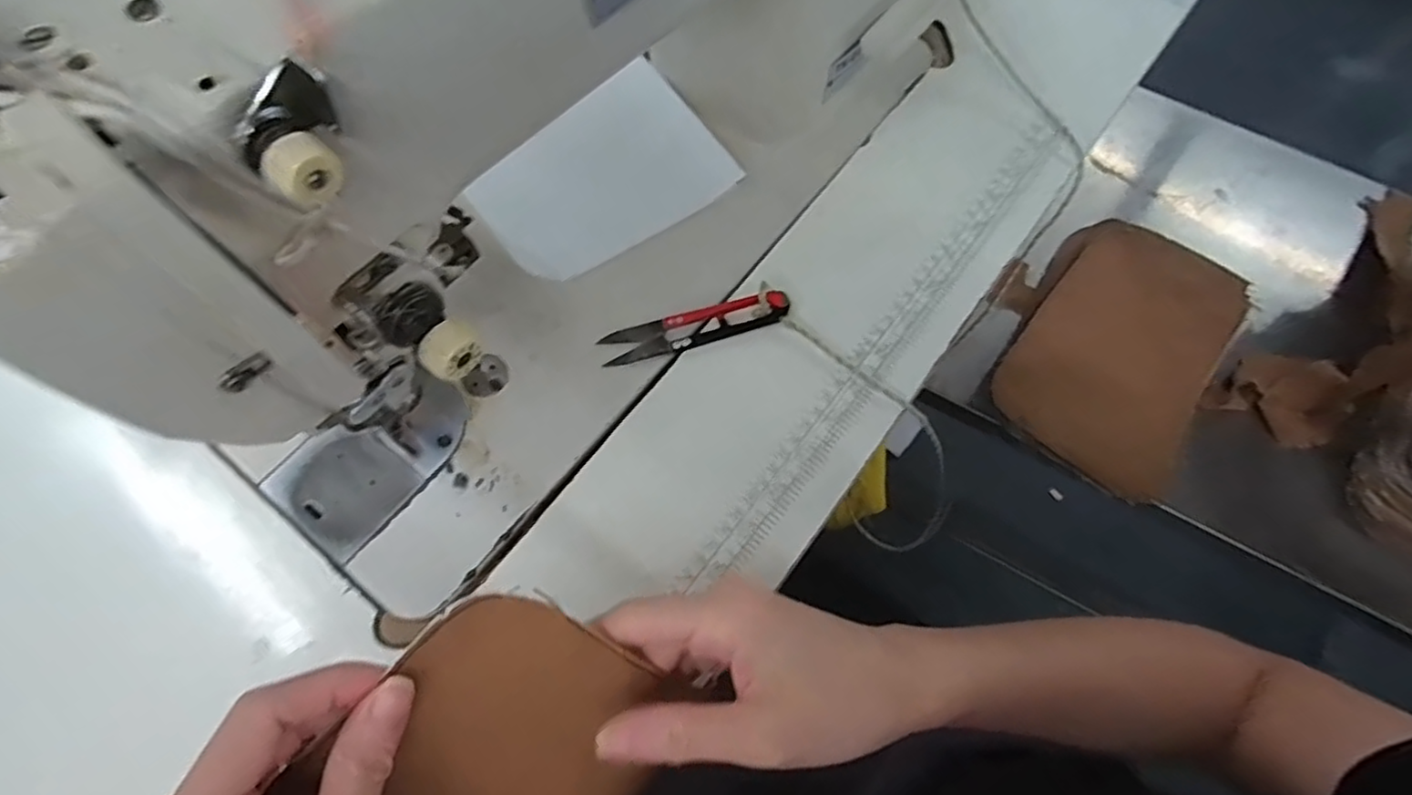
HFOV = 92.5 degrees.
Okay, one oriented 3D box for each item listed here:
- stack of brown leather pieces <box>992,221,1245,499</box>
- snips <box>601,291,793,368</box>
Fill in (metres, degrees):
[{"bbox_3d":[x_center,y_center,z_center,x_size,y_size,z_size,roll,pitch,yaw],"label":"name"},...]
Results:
[{"bbox_3d":[0.374,-0.047,0.610,0.170,0.064,0.253,33,72,11],"label":"stack of brown leather pieces"},{"bbox_3d":[-0.005,-0.038,0.365,0.101,0.010,0.022,-16,70,-7],"label":"snips"}]

